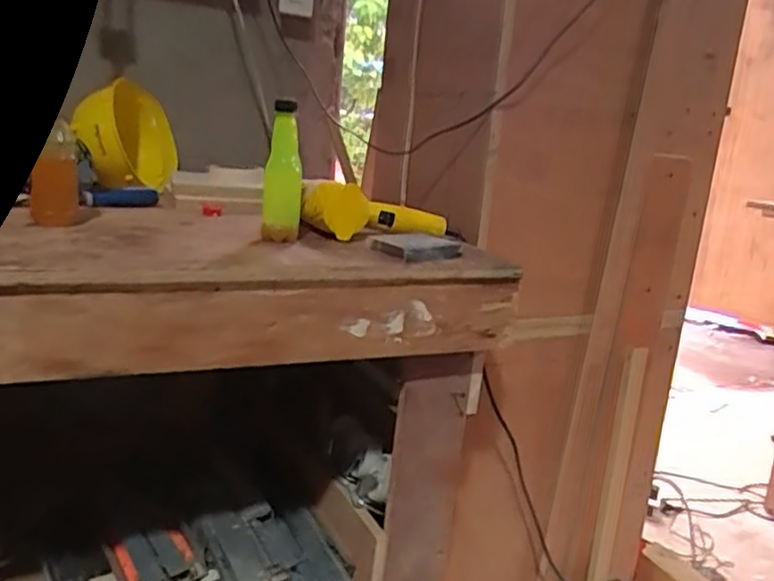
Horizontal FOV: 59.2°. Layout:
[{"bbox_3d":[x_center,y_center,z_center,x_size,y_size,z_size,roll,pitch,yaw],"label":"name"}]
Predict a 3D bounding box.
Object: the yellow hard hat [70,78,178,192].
[{"bbox_3d":[-0.490,-0.296,1.302,0.149,0.174,0.286,3,14,-13],"label":"yellow hard hat"}]

